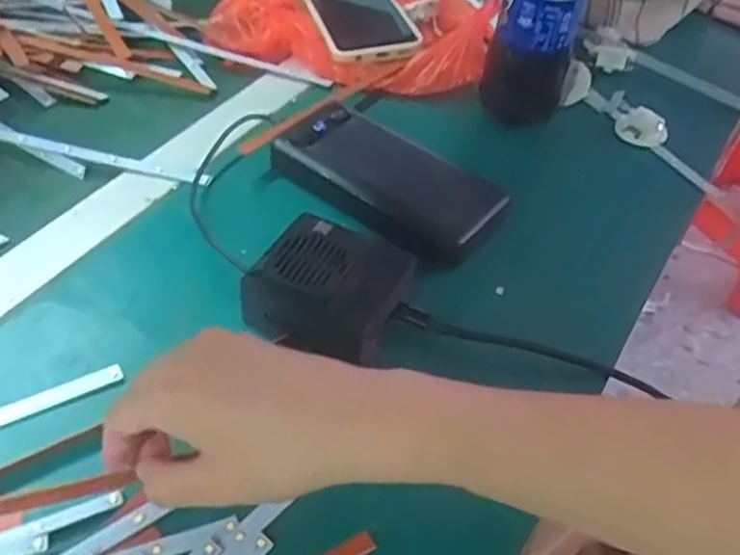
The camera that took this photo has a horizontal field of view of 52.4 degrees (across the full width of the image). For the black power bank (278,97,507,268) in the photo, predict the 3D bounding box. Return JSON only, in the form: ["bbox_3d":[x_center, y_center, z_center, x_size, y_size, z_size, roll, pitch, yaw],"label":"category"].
[{"bbox_3d":[0.015,-0.067,0.503,0.151,0.023,0.076,34,51,24],"label":"black power bank"}]

